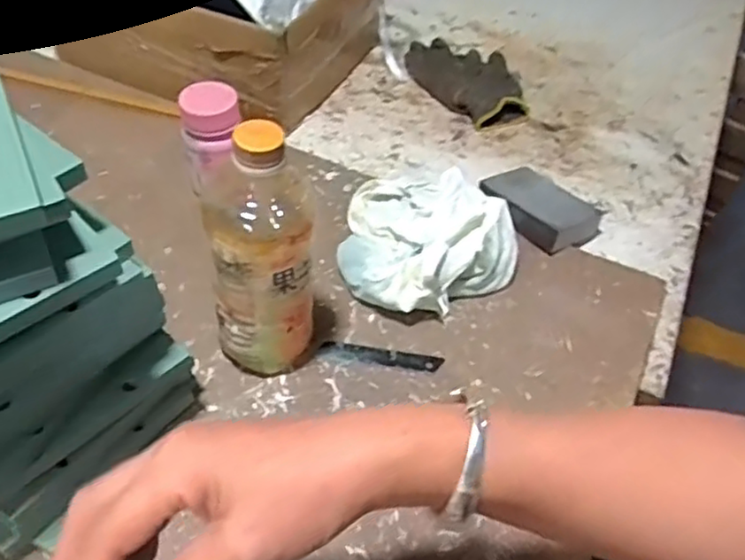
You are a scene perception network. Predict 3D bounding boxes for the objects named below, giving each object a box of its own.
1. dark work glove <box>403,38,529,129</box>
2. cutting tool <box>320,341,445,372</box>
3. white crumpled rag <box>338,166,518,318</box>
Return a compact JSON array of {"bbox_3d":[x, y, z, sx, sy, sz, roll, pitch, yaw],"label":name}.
[{"bbox_3d":[0.118,-0.249,0.841,0.112,0.030,0.175,-14,50,-16],"label":"dark work glove"},{"bbox_3d":[0.007,0.061,0.549,0.095,0.004,0.015,9,48,4],"label":"cutting tool"},{"bbox_3d":[0.050,-0.038,0.605,0.146,0.052,0.160,4,48,-1],"label":"white crumpled rag"}]

